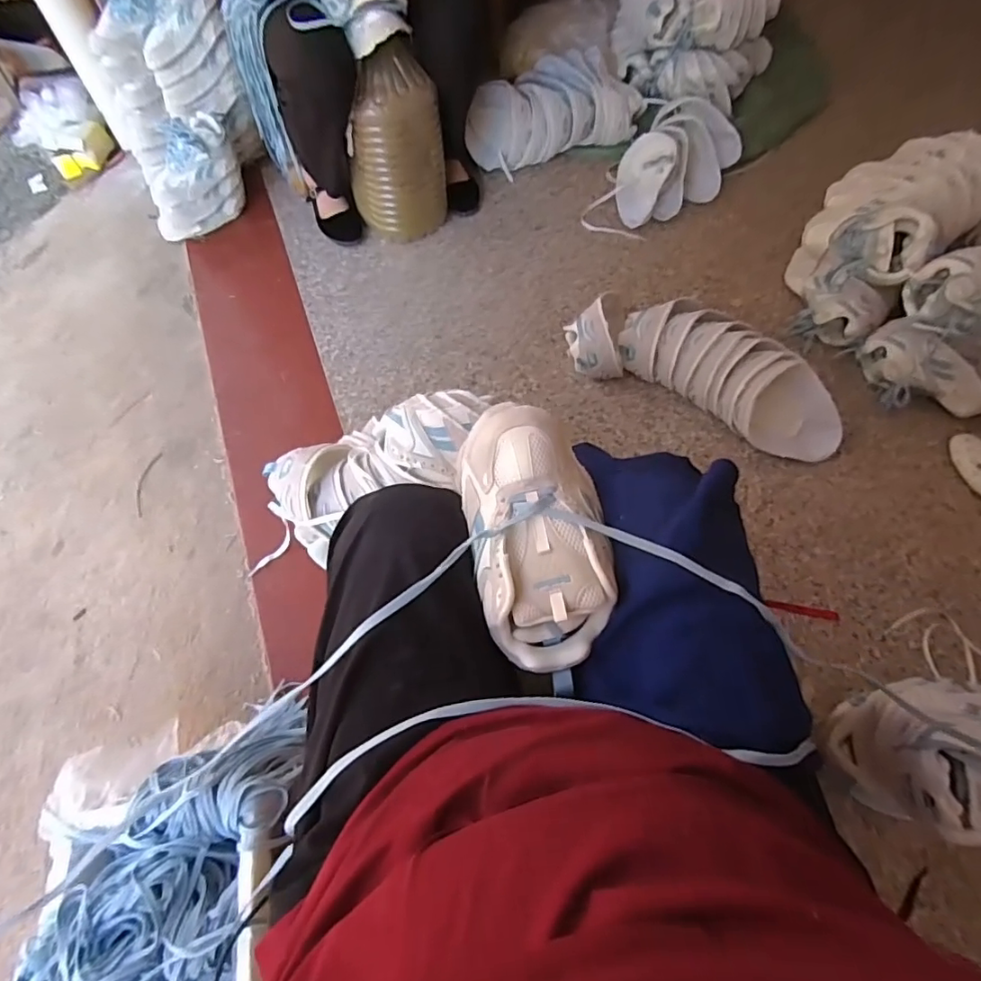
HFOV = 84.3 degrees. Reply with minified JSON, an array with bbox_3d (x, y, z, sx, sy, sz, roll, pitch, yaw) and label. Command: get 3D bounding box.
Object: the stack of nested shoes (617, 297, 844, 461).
[{"bbox_3d":[0.446,-0.208,0.993,0.429,0.113,0.143,35,69,15],"label":"stack of nested shoes"}]

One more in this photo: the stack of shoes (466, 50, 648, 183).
[{"bbox_3d":[0.144,-0.923,1.310,0.414,0.140,0.191,-14,66,-7],"label":"stack of shoes"}]

